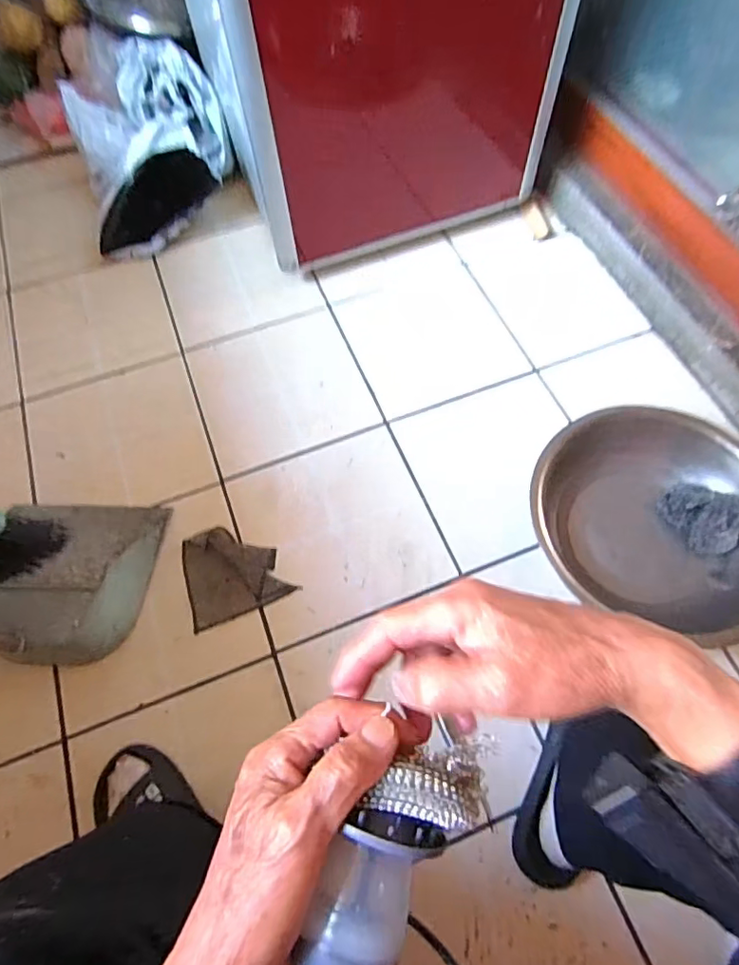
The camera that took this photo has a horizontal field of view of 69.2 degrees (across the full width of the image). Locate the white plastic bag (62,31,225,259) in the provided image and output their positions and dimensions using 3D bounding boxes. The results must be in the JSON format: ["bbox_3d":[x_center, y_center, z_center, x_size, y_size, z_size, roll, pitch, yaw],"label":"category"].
[{"bbox_3d":[-0.463,-0.724,1.151,0.307,0.200,0.412,-17,66,-7],"label":"white plastic bag"}]

